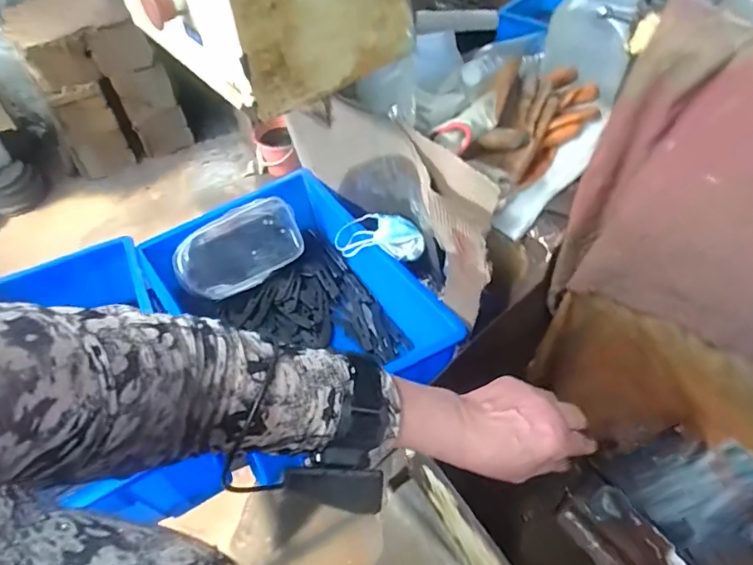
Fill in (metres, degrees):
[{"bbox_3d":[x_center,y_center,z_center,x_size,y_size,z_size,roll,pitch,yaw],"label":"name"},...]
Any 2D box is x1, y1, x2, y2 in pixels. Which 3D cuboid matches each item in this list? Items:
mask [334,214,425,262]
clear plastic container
[{"bbox_3d":[0.002,-0.064,0.732,0.131,0.050,0.055,14,53,12],"label":"mask"},{"bbox_3d":[-0.216,-0.053,0.809,0.192,0.115,0.055,-26,17,-12],"label":"clear plastic container"}]

